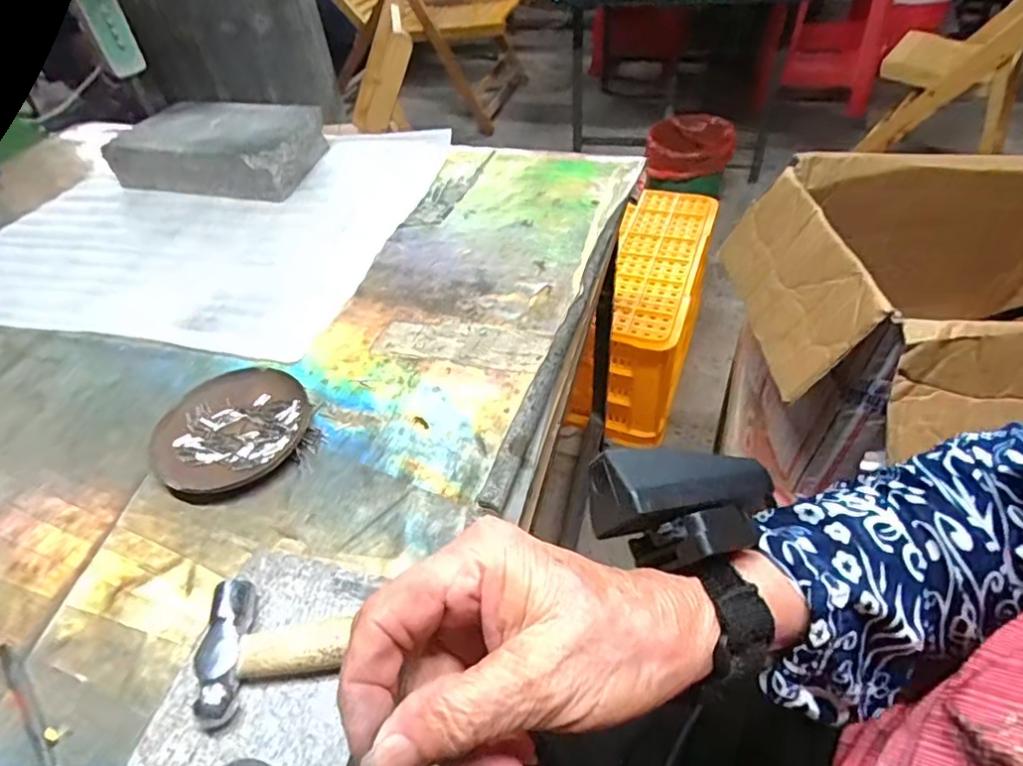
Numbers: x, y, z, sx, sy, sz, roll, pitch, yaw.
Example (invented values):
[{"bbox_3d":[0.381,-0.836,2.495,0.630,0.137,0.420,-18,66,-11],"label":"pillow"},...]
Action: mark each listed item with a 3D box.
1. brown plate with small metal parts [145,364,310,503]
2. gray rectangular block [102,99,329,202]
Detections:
[{"bbox_3d":[-0.214,0.035,0.449,0.113,0.018,0.104,-3,46,3],"label":"brown plate with small metal parts"},{"bbox_3d":[-0.372,-0.312,0.760,0.237,0.059,0.154,9,48,14],"label":"gray rectangular block"}]

